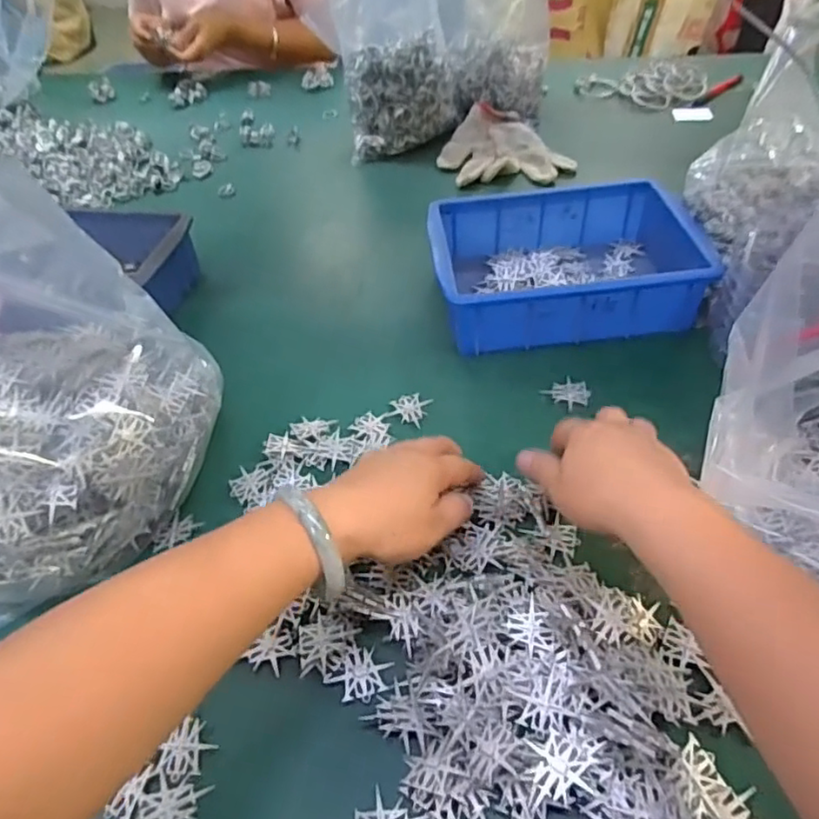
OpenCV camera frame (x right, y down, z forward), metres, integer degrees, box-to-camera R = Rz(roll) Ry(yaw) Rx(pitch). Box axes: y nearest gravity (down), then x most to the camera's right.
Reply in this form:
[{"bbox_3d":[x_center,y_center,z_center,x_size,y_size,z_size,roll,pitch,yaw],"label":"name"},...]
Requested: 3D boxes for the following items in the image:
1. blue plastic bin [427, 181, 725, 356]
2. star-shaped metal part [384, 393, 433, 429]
[{"bbox_3d":[0.145,-0.144,0.596,0.240,0.070,0.173,-4,47,1],"label":"blue plastic bin"},{"bbox_3d":[0.000,-0.001,0.527,0.034,0.005,0.033,16,50,18],"label":"star-shaped metal part"}]

